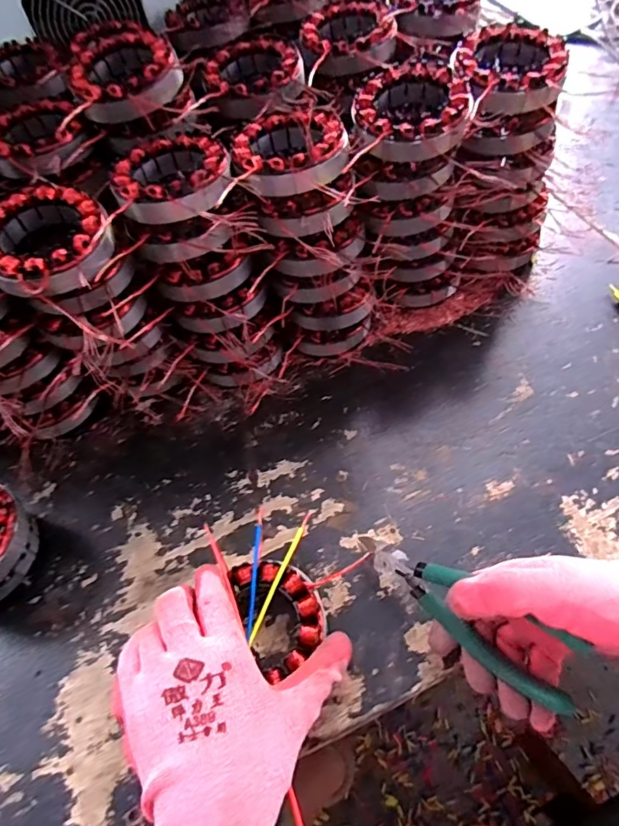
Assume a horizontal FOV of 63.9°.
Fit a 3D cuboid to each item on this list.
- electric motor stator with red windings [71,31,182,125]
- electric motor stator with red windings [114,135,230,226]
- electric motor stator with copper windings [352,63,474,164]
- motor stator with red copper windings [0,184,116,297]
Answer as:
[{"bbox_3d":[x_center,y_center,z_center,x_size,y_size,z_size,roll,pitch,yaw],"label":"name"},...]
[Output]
[{"bbox_3d":[-0.147,-0.268,0.400,0.084,0.028,0.093,-26,59,-11],"label":"electric motor stator with red windings"},{"bbox_3d":[-0.100,-0.177,0.370,0.082,0.030,0.084,-2,58,4],"label":"electric motor stator with red windings"},{"bbox_3d":[0.078,-0.229,0.386,0.083,0.034,0.091,3,59,7],"label":"electric motor stator with copper windings"},{"bbox_3d":[-0.184,-0.121,0.345,0.082,0.026,0.083,-40,63,-18],"label":"motor stator with red copper windings"}]

